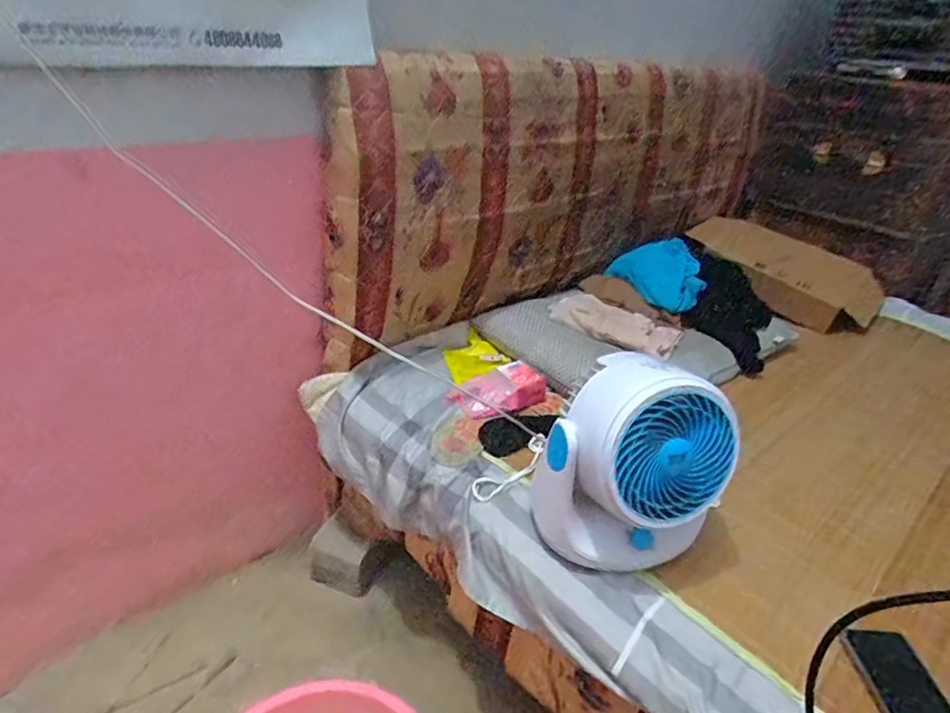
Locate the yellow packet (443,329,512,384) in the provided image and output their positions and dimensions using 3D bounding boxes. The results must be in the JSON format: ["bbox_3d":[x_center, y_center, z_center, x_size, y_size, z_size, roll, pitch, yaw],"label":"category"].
[{"bbox_3d":[-0.006,0.005,1.121,0.107,0.020,0.104,-35,50,-13],"label":"yellow packet"}]

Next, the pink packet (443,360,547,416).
[{"bbox_3d":[0.041,0.057,0.991,0.154,0.045,0.096,-16,36,-33],"label":"pink packet"}]

